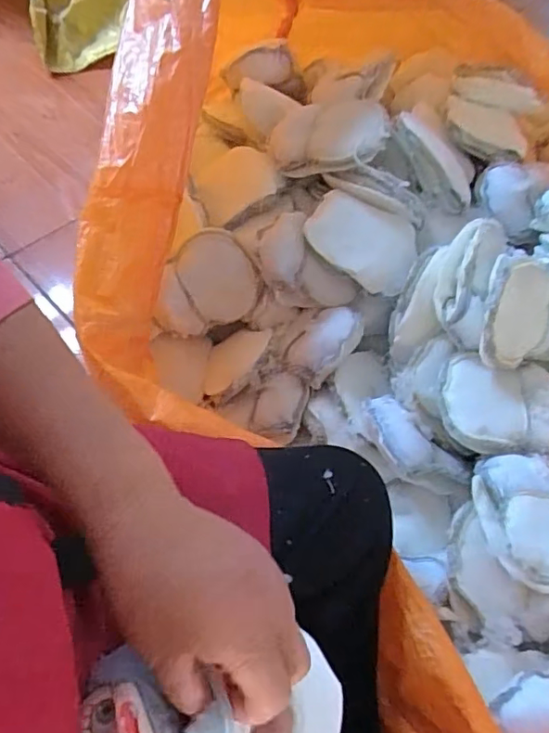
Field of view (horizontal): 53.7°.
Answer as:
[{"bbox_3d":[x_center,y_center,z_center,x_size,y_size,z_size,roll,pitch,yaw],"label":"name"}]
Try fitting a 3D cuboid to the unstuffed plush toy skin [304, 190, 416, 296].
[{"bbox_3d":[0.132,-0.185,0.799,0.167,0.024,0.107,35,99,3],"label":"unstuffed plush toy skin"}]

